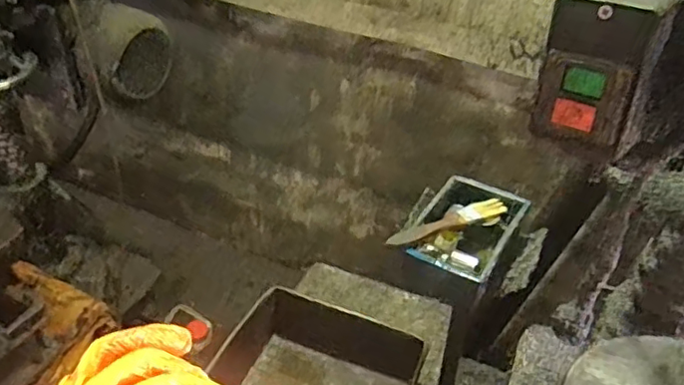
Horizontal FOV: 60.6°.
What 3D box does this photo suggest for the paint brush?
[{"bbox_3d":[0.116,0.032,0.628,0.142,0.014,0.031,-19,44,-26],"label":"paint brush"}]

